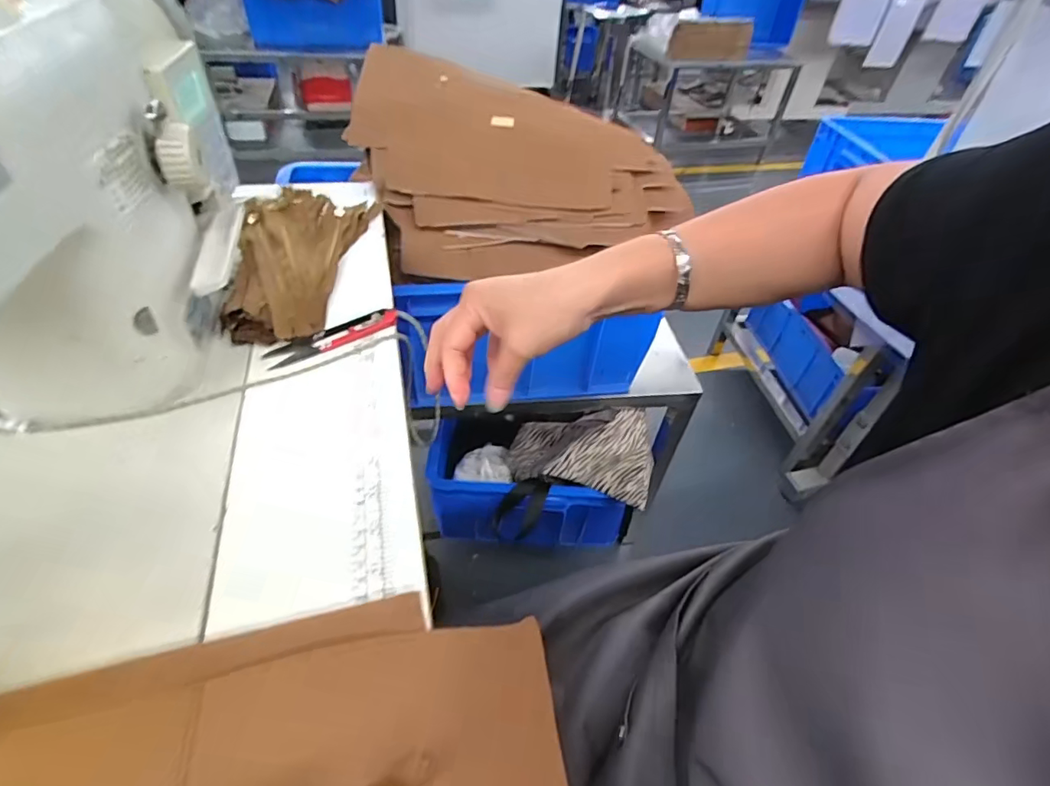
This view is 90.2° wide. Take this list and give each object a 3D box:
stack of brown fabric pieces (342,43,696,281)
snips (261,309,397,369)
[{"bbox_3d":[-0.008,-0.257,0.644,0.407,0.257,0.052,15,-1,-7],"label":"stack of brown fabric pieces"},{"bbox_3d":[-0.154,-0.047,0.426,0.107,0.010,0.026,-25,52,-28],"label":"snips"}]

